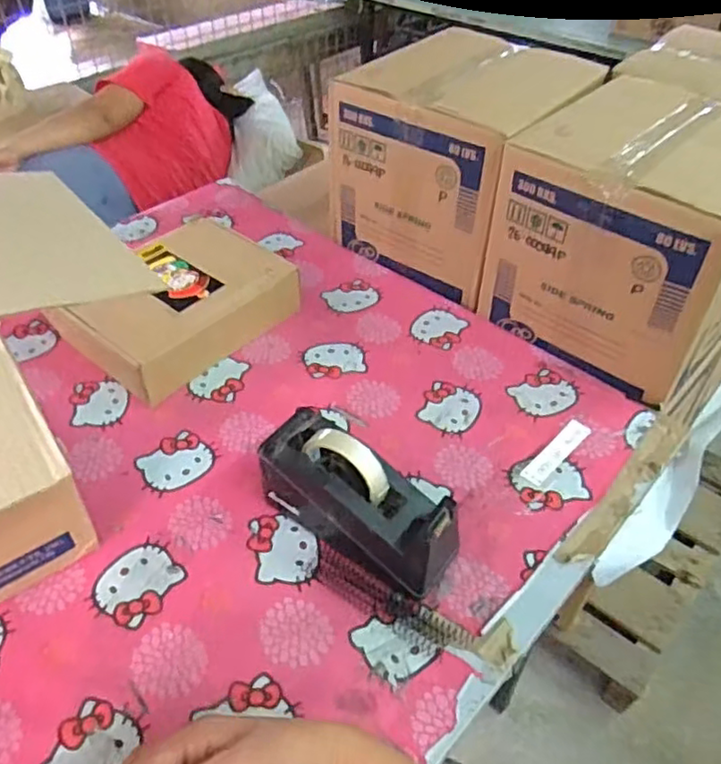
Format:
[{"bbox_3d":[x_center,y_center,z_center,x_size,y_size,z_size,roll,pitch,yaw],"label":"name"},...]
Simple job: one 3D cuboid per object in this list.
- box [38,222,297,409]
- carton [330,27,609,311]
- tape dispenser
[{"bbox_3d":[-0.257,-0.115,0.891,0.230,0.084,0.271,34,53,29],"label":"box"},{"bbox_3d":[0.148,-0.332,0.975,0.282,0.274,0.268,30,51,27],"label":"carton"},{"bbox_3d":[-0.003,0.117,0.643,0.203,0.108,0.080,27,50,24],"label":"tape dispenser"}]

